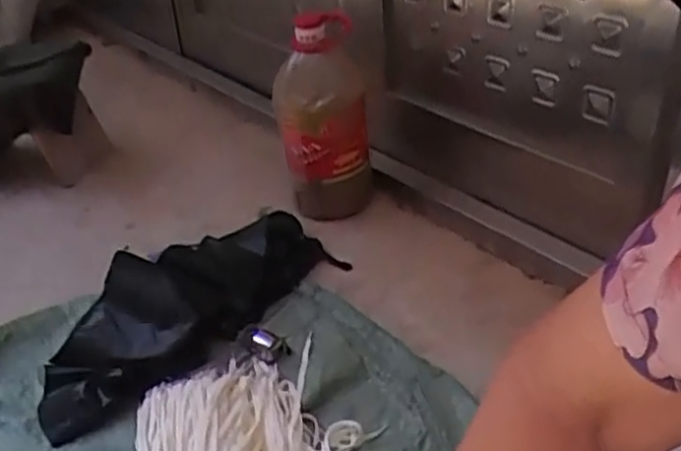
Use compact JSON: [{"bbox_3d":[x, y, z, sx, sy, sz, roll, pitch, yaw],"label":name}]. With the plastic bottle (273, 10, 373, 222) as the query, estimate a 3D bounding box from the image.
[{"bbox_3d":[-0.031,-0.189,1.259,0.153,0.362,0.118,-3,34,1],"label":"plastic bottle"}]

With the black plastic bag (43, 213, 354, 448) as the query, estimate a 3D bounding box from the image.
[{"bbox_3d":[-0.236,0.097,1.078,0.180,0.125,0.508,27,44,37],"label":"black plastic bag"}]

